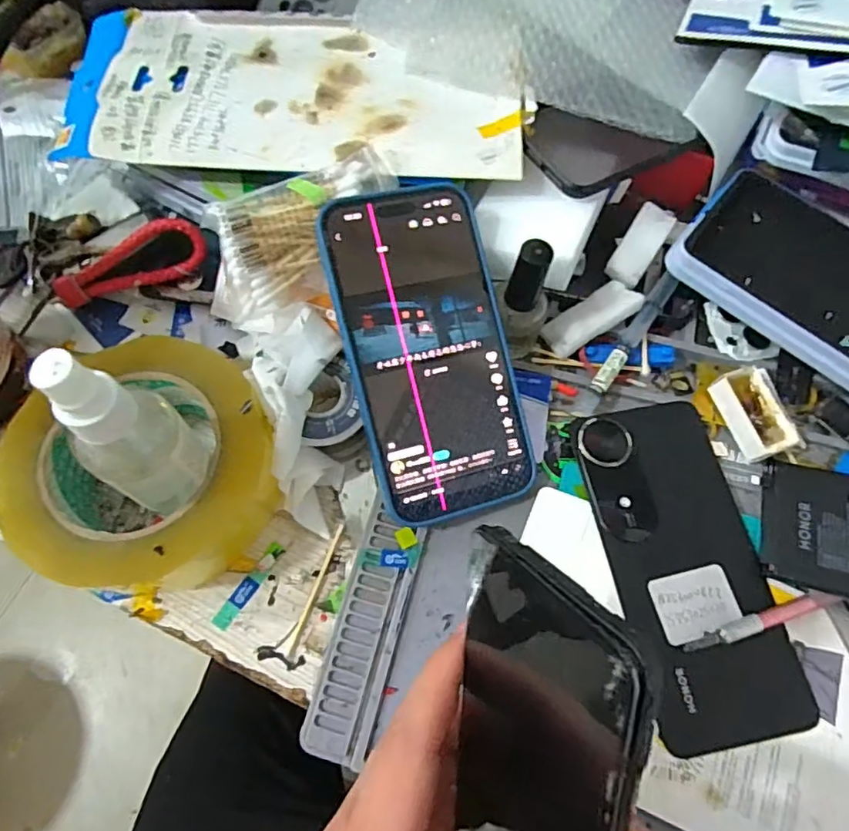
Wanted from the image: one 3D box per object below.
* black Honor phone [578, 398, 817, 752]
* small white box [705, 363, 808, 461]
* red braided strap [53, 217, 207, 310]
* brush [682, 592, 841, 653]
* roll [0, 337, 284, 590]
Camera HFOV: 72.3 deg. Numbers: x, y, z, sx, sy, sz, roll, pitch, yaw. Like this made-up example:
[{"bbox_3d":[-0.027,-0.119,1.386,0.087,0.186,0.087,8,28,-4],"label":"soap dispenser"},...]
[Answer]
[{"bbox_3d":[0.130,0.071,0.289,0.078,0.009,0.161,-9,68,-5],"label":"black Honor phone"},{"bbox_3d":[0.181,-0.001,0.313,0.033,0.017,0.047,-17,69,-8],"label":"small white box"},{"bbox_3d":[-0.166,-0.084,0.331,0.086,0.033,0.021,-22,69,3],"label":"red braided strap"},{"bbox_3d":[0.160,0.097,0.274,0.079,0.006,0.008,-16,69,-8],"label":"brush"},{"bbox_3d":[-0.135,0.025,0.287,0.115,0.054,0.110,1,67,-1],"label":"roll"}]

